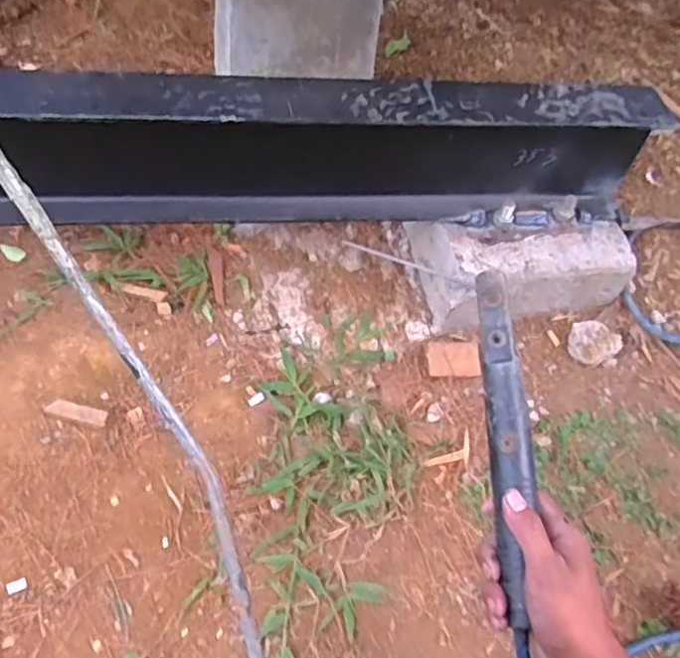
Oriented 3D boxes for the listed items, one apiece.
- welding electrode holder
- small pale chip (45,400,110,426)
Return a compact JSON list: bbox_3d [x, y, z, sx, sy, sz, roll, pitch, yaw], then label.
[{"bbox_3d":[0.136,0.089,0.530,0.031,0.020,0.274,-1,79,-4],"label":"welding electrode holder"},{"bbox_3d":[-0.309,0.098,0.774,0.068,0.007,0.019,15,56,-10],"label":"small pale chip"}]

